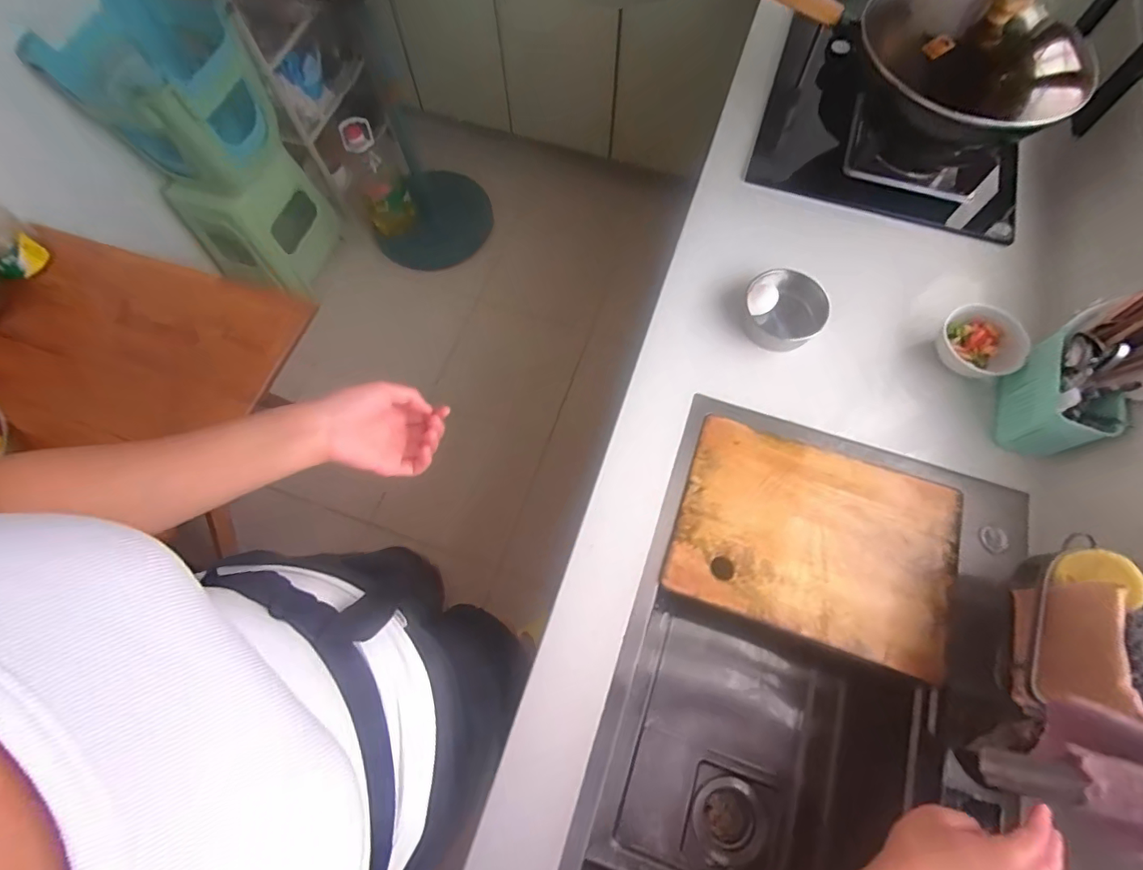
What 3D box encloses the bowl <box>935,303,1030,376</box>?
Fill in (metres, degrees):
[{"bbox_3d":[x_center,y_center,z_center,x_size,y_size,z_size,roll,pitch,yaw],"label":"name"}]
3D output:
[{"bbox_3d":[0.585,-0.134,0.722,0.109,0.053,0.101,0,69,0],"label":"bowl"}]

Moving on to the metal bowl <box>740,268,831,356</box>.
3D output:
[{"bbox_3d":[0.307,-0.183,0.736,0.105,0.057,0.115,0,69,0],"label":"metal bowl"}]

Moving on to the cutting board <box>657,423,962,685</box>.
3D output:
[{"bbox_3d":[0.317,0.135,0.644,0.343,0.012,0.246,18,71,7],"label":"cutting board"}]

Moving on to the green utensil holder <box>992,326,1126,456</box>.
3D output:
[{"bbox_3d":[0.618,-0.046,0.648,0.077,0.102,0.135,13,70,5],"label":"green utensil holder"}]

